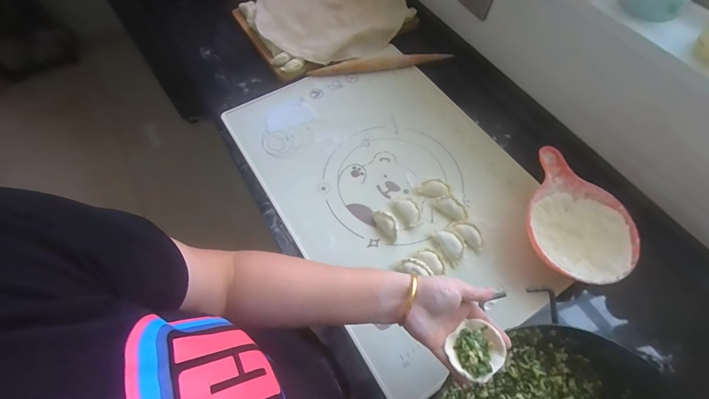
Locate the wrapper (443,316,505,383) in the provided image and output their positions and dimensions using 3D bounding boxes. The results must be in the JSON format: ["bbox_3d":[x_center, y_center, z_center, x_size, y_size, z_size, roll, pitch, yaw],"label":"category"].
[{"bbox_3d":[0.135,0.169,0.376,0.055,0.013,0.054,-32,62,-16],"label":"wrapper"}]

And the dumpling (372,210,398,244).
[{"bbox_3d":[0.056,0.045,0.582,0.031,0.028,0.058,-20,60,-9],"label":"dumpling"}]

